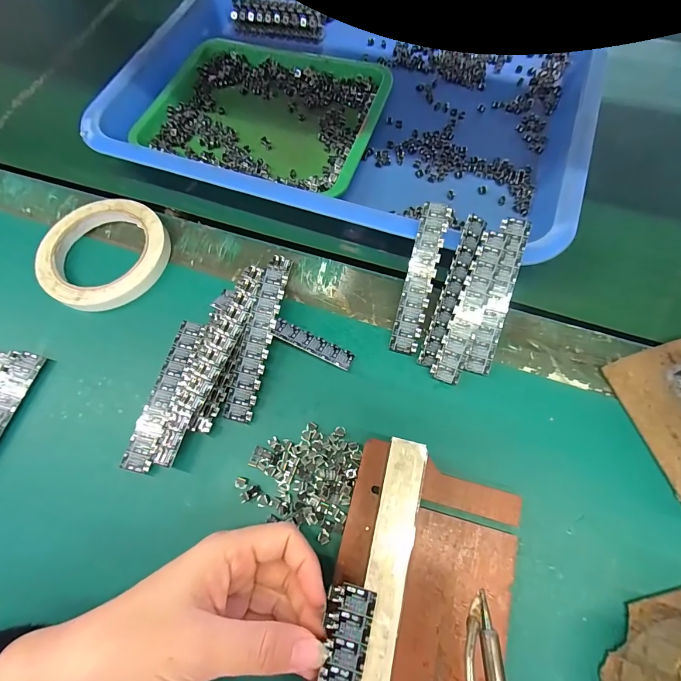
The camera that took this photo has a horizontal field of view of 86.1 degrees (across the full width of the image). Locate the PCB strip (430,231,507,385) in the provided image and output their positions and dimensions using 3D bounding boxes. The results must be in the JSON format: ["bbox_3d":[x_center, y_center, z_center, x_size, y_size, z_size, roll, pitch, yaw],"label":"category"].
[{"bbox_3d":[0.090,-0.023,0.254,0.018,0.004,0.108,20,91,11],"label":"PCB strip"}]

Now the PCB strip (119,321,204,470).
[{"bbox_3d":[-0.123,0.038,0.261,0.020,0.012,0.107,11,69,8],"label":"PCB strip"}]

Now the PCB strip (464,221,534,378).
[{"bbox_3d":[0.109,-0.031,0.252,0.018,0.005,0.109,16,92,9],"label":"PCB strip"}]

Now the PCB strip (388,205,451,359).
[{"bbox_3d":[0.057,-0.044,0.263,0.020,0.004,0.108,14,93,9],"label":"PCB strip"}]

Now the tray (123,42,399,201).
[{"bbox_3d":[-0.074,-0.219,0.354,0.218,0.027,0.160,20,70,11],"label":"tray"}]

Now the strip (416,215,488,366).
[{"bbox_3d":[0.077,-0.035,0.255,0.015,0.004,0.109,20,91,-14],"label":"strip"}]

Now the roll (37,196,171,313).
[{"bbox_3d":[-0.198,-0.074,0.307,0.099,0.018,0.101,-1,67,3],"label":"roll"}]

